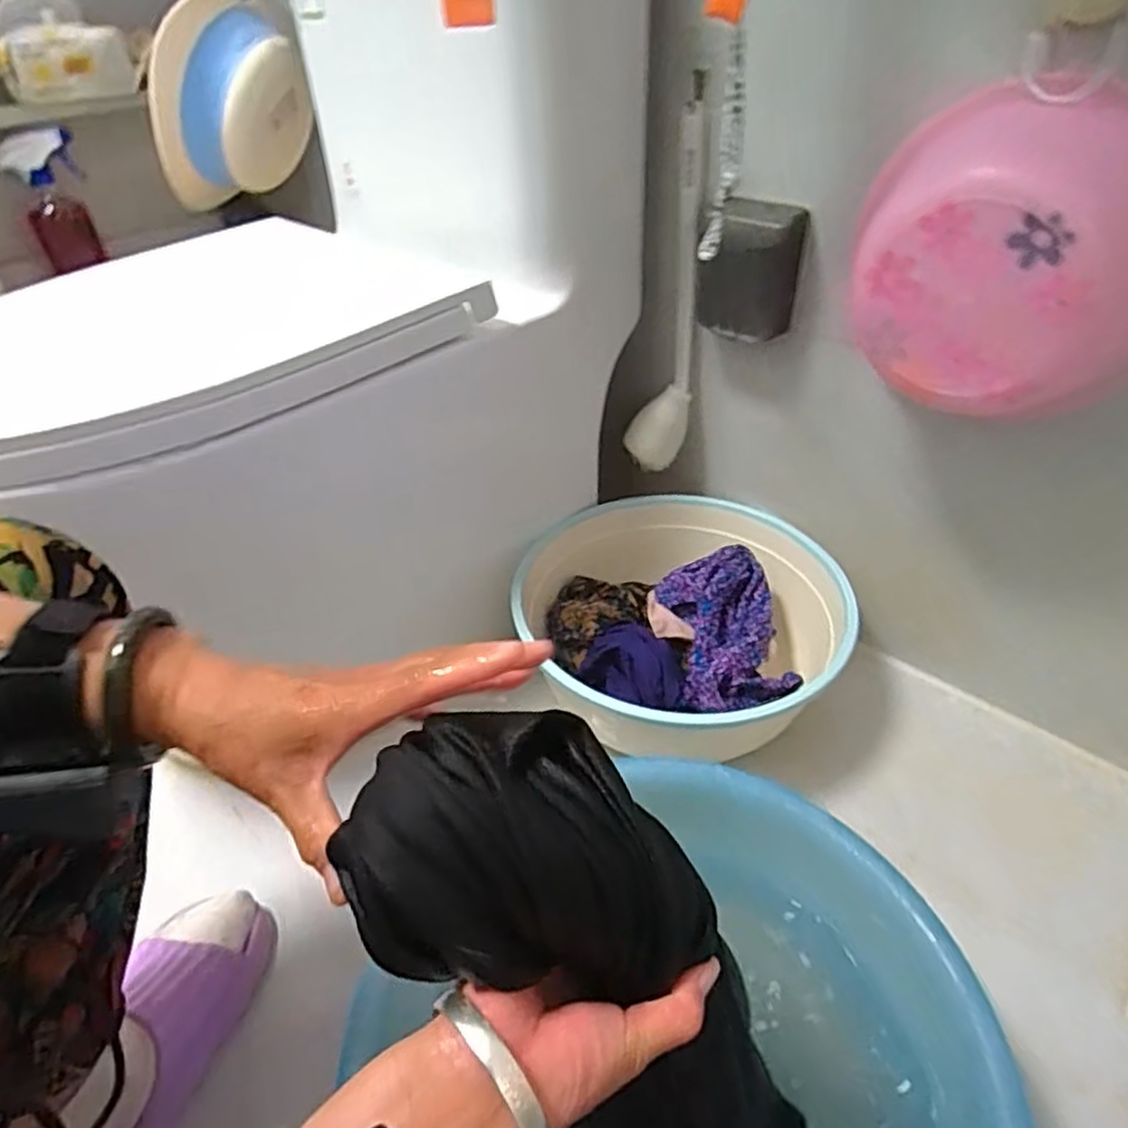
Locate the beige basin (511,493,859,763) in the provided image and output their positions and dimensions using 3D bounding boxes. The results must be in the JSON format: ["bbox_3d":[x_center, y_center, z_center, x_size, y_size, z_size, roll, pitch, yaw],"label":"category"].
[{"bbox_3d":[0.135,0.068,0.812,0.347,0.111,0.354,-21,42,-20],"label":"beige basin"}]

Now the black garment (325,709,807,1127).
[{"bbox_3d":[0.022,0.230,0.331,0.125,0.353,0.068,-28,17,-26],"label":"black garment"}]

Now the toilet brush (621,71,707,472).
[{"bbox_3d":[0.106,-0.283,0.784,0.075,0.384,0.049,1,40,7],"label":"toilet brush"}]

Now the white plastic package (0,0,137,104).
[{"bbox_3d":[-0.626,-0.641,0.890,0.153,0.107,0.054,-28,45,-26],"label":"white plastic package"}]

